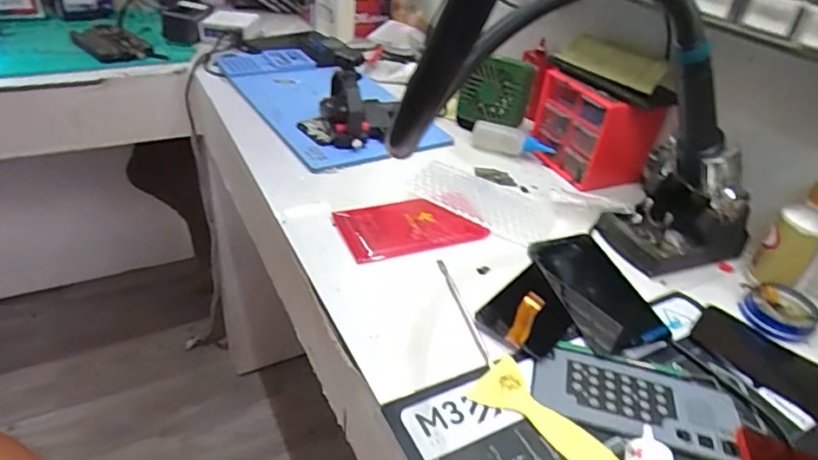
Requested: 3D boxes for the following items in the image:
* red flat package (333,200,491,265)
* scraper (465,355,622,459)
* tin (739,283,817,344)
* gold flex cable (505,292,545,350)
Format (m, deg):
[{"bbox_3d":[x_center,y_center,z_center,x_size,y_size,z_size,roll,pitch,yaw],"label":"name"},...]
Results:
[{"bbox_3d":[0.004,-0.008,0.566,0.150,0.014,0.076,-10,51,-22],"label":"red flat package"},{"bbox_3d":[0.104,0.142,0.394,0.119,0.005,0.051,32,43,32],"label":"scraper"},{"bbox_3d":[0.357,0.077,0.514,0.060,0.019,0.062,26,40,27],"label":"tin"},{"bbox_3d":[0.094,0.076,0.435,0.019,0.055,0.011,21,38,20],"label":"gold flex cable"}]

